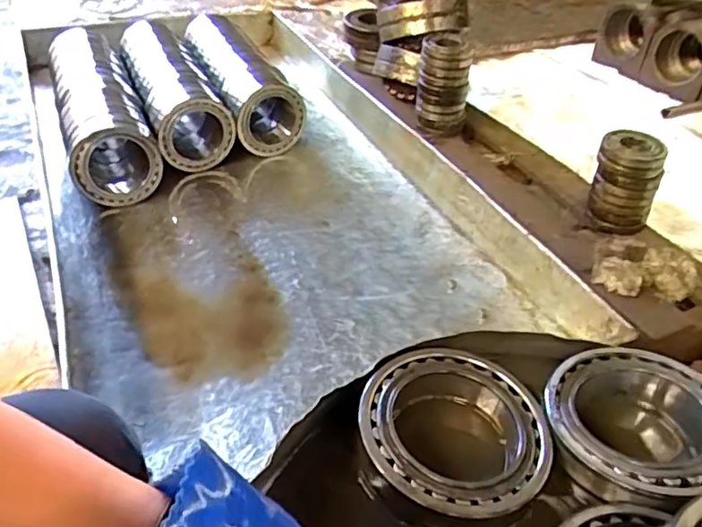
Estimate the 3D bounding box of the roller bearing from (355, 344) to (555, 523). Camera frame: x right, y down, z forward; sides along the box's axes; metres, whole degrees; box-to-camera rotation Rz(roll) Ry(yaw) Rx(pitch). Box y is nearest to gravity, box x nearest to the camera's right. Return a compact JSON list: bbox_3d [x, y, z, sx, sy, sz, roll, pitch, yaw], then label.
[{"bbox_3d":[0.092,0.152,0.529,0.164,0.050,0.159,2,38,-2],"label":"roller bearing"}]

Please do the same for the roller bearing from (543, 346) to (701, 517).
[{"bbox_3d":[0.258,0.150,0.539,0.162,0.061,0.165,19,40,18],"label":"roller bearing"}]

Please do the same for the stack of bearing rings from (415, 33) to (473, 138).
[{"bbox_3d":[0.210,-0.398,1.371,0.119,0.229,0.088,7,38,4],"label":"stack of bearing rings"}]

